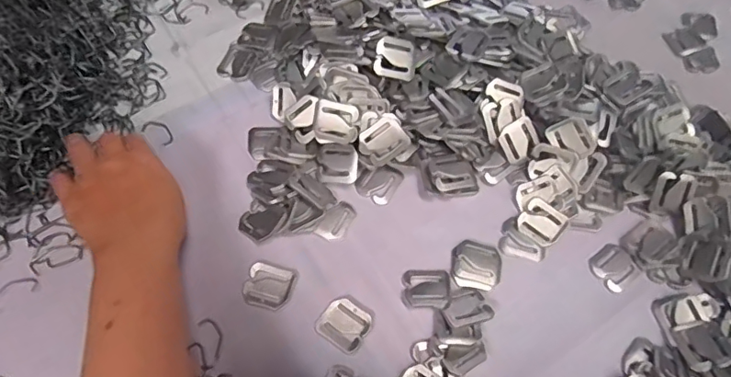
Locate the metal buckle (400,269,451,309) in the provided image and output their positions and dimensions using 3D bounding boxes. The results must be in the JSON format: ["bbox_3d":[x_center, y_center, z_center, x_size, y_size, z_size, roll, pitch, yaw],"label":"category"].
[{"bbox_3d":[0.051,0.083,0.433,0.039,0.007,0.034,4,62,-1],"label":"metal buckle"}]

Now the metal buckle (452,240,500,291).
[{"bbox_3d":[0.095,0.065,0.446,0.041,0.006,0.040,6,62,0],"label":"metal buckle"}]

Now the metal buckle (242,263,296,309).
[{"bbox_3d":[-0.079,0.080,0.427,0.037,0.007,0.033,11,62,2],"label":"metal buckle"}]

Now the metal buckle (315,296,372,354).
[{"bbox_3d":[-0.016,0.107,0.418,0.038,0.004,0.038,32,65,13],"label":"metal buckle"}]

